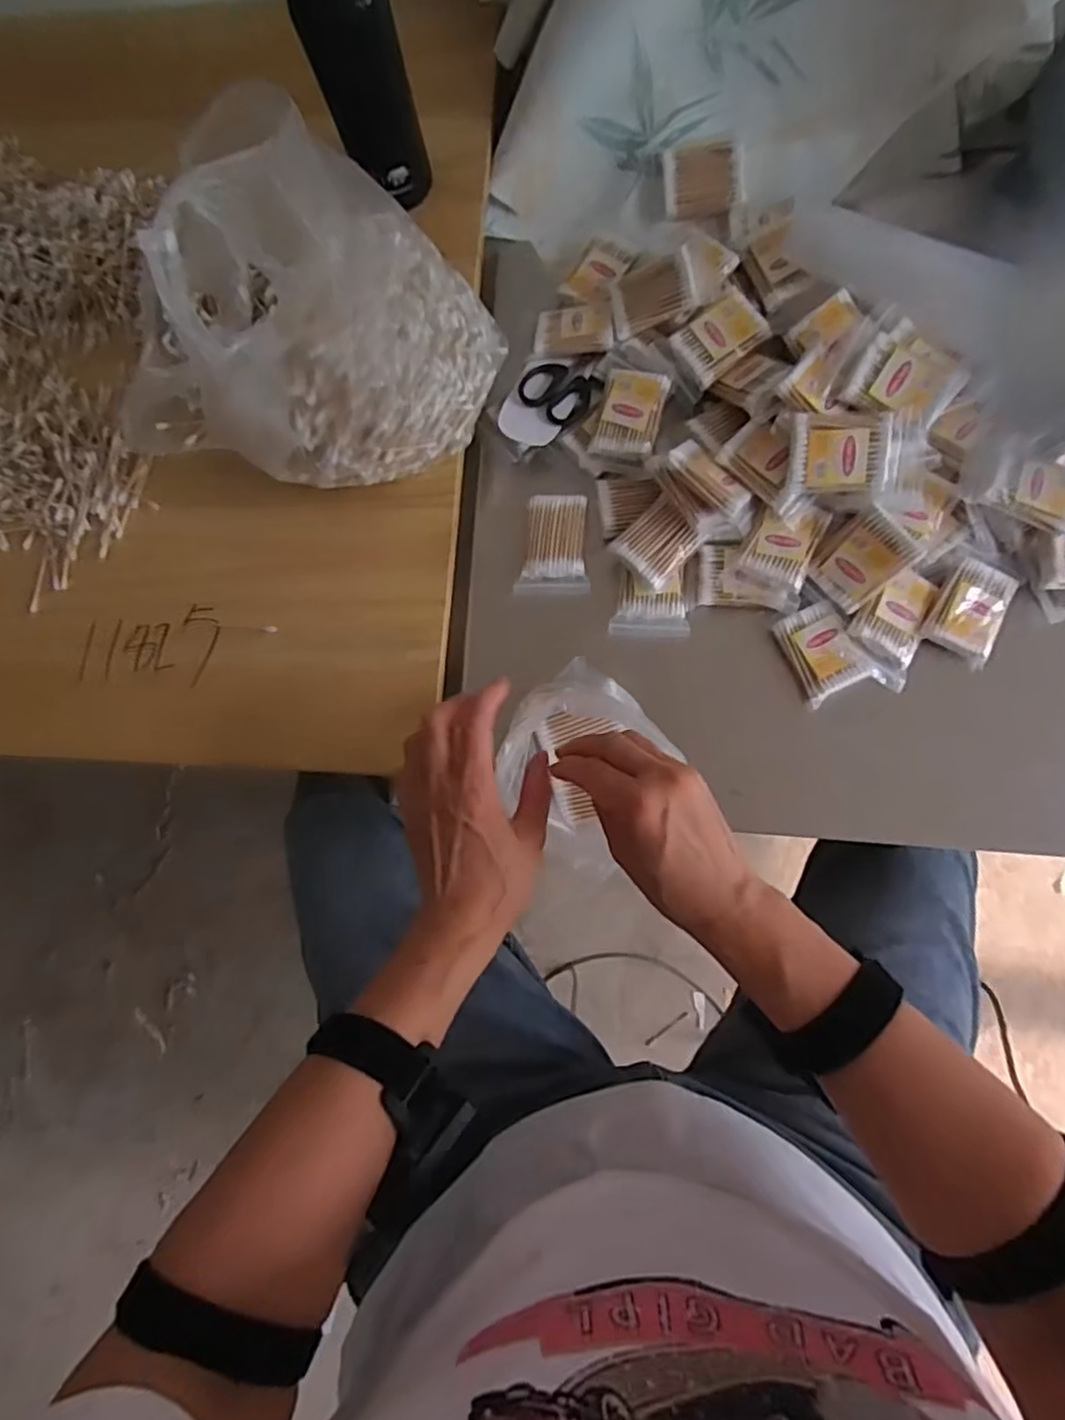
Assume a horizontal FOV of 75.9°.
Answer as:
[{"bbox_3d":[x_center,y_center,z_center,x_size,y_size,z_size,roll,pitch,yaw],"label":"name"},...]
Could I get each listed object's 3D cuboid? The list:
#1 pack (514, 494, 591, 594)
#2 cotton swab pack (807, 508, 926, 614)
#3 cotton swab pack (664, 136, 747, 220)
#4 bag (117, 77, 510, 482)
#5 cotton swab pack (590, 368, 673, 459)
[{"bbox_3d":[0.018,-0.145,0.597,0.060,0.010,0.083,-1,80,6],"label":"pack"},{"bbox_3d":[0.262,-0.119,0.542,0.053,0.017,0.071,49,124,7],"label":"cotton swab pack"},{"bbox_3d":[0.151,-0.472,0.609,0.067,0.014,0.056,-1,113,8],"label":"cotton swab pack"},{"bbox_3d":[-0.151,-0.275,0.477,0.186,0.223,0.234,29,85,7],"label":"bag"},{"bbox_3d":[0.084,-0.253,0.587,0.053,0.019,0.073,16,82,9],"label":"cotton swab pack"}]

